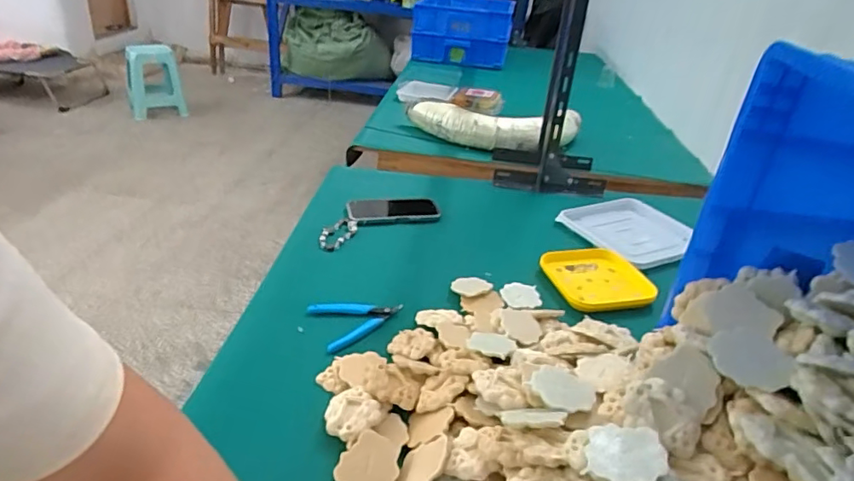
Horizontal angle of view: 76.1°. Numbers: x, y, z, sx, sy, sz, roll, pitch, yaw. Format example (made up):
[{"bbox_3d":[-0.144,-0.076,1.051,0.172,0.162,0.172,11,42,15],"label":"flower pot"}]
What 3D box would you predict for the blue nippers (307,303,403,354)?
[{"bbox_3d":[-0.091,0.104,0.738,0.118,0.012,0.088,-12,33,-28],"label":"blue nippers"}]

